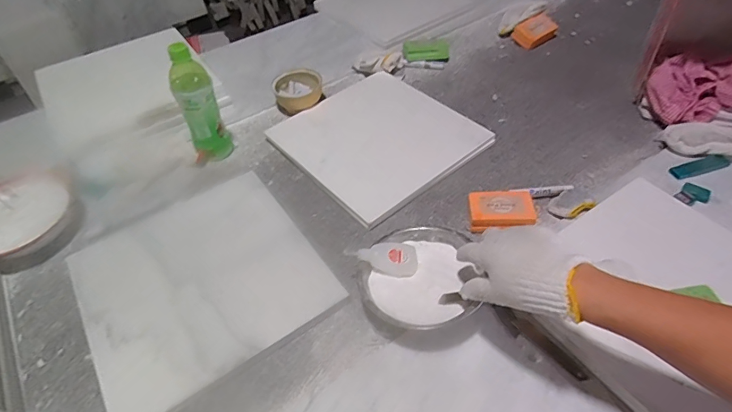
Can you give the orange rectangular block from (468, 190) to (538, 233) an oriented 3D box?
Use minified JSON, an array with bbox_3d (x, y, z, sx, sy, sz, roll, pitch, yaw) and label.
[{"bbox_3d":[0.207,0.007,0.651,0.101,0.033,0.063,-5,50,0],"label":"orange rectangular block"}]

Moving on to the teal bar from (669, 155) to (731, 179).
[{"bbox_3d":[0.547,-0.065,0.697,0.103,0.008,0.026,-14,50,-7],"label":"teal bar"}]

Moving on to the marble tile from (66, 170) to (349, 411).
[{"bbox_3d":[-0.229,0.097,0.591,0.295,0.015,0.286,-31,58,-19],"label":"marble tile"}]

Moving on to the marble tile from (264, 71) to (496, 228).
[{"bbox_3d":[0.024,-0.128,0.776,0.302,0.021,0.288,-34,55,-22],"label":"marble tile"}]

